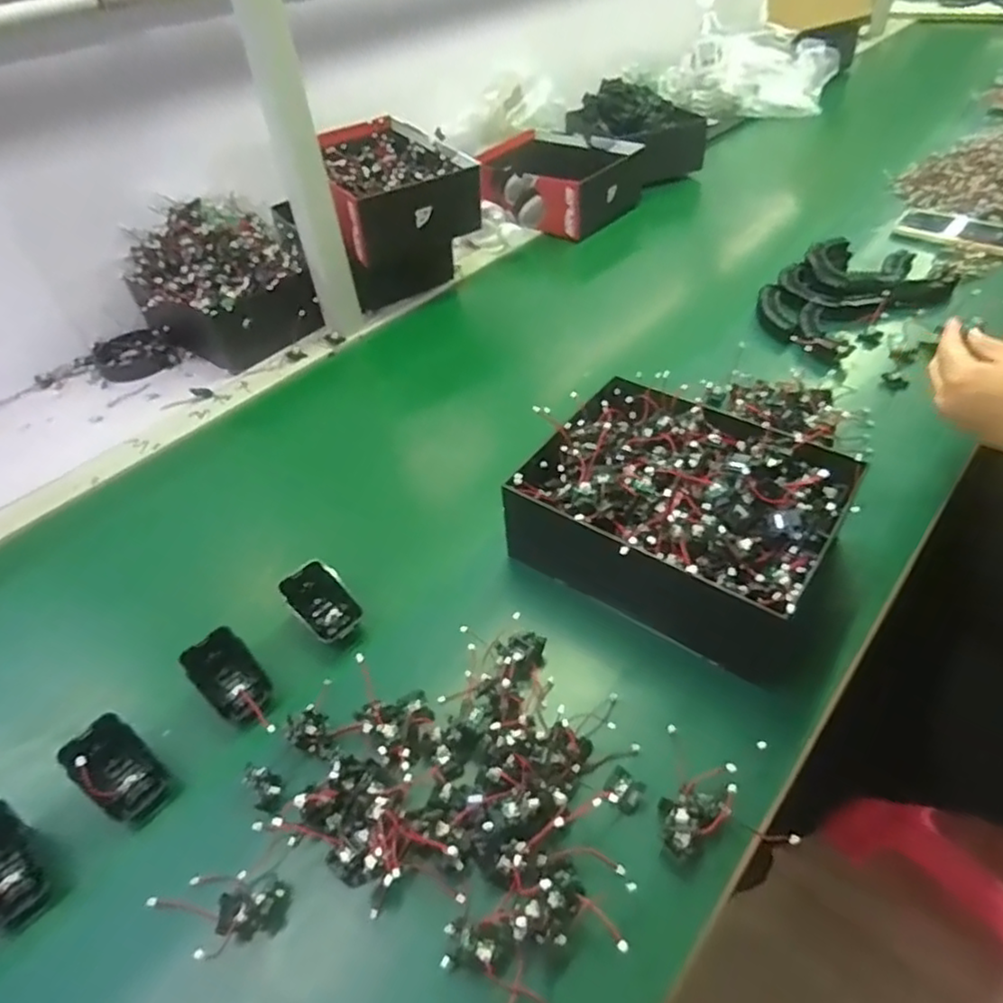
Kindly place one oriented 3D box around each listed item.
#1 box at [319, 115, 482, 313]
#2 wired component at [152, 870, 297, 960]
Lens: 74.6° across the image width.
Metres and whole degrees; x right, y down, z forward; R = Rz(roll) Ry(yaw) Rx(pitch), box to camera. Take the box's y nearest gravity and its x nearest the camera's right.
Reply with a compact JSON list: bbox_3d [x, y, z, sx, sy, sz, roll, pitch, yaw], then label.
[{"bbox_3d":[-0.172,-0.441,0.962,0.208,0.163,0.263,-24,56,-18],"label":"box"},{"bbox_3d":[-0.173,0.247,0.395,0.084,0.023,0.041,-5,44,2],"label":"wired component"}]

